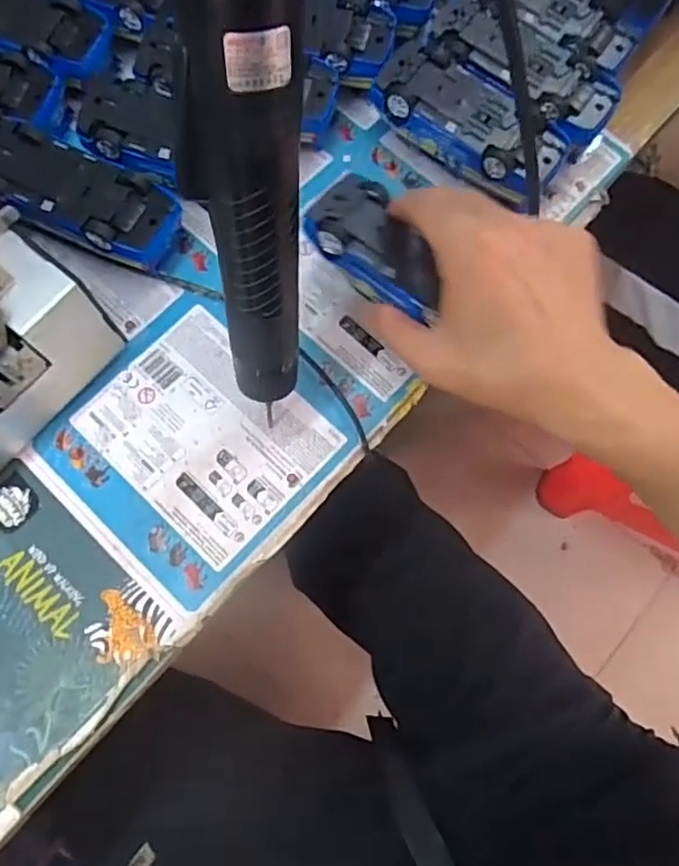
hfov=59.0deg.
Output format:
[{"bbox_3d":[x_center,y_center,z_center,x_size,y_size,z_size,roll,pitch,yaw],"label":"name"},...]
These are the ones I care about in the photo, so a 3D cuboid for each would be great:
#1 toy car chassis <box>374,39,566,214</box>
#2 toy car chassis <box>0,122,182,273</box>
[{"bbox_3d":[0.082,-0.196,0.397,0.128,0.045,0.059,35,77,9],"label":"toy car chassis"},{"bbox_3d":[-0.163,-0.142,0.382,0.130,0.042,0.056,25,75,7],"label":"toy car chassis"}]

